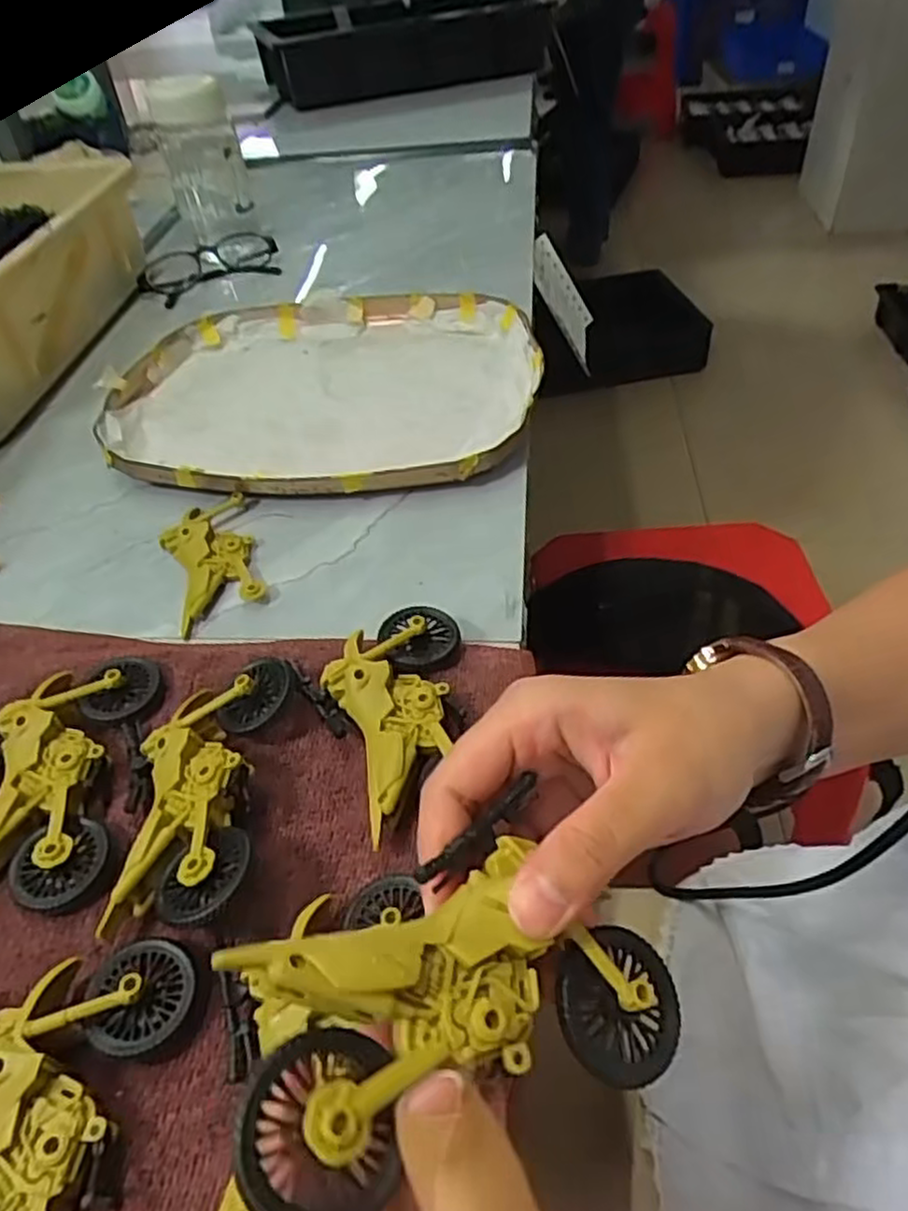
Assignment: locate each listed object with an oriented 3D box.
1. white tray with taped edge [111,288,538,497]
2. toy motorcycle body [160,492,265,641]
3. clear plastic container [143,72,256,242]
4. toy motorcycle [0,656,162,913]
[{"bbox_3d":[-0.093,-0.156,0.539,0.295,0.027,0.239,-1,46,4],"label":"white tray with taped edge"},{"bbox_3d":[-0.139,-0.028,0.424,0.049,0.014,0.099,-16,47,-10],"label":"toy motorcycle body"},{"bbox_3d":[-0.225,-0.397,0.688,0.071,0.142,0.059,-16,47,-10],"label":"clear plastic container"},{"bbox_3d":[-0.173,0.068,0.316,0.071,0.024,0.116,-4,46,2],"label":"toy motorcycle"}]

